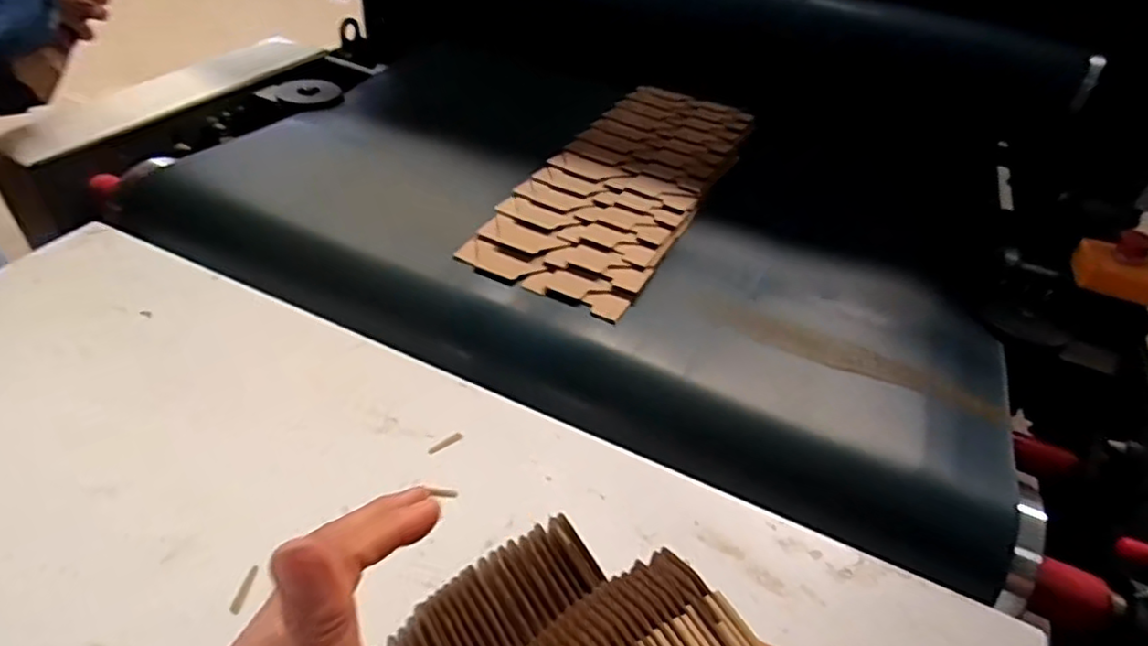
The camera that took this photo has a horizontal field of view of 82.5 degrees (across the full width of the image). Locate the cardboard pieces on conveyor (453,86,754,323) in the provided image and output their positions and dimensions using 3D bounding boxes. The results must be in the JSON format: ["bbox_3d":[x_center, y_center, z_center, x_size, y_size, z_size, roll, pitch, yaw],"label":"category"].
[{"bbox_3d":[0.078,-0.202,0.882,0.207,0.016,0.551,22,45,17],"label":"cardboard pieces on conveyor"}]

